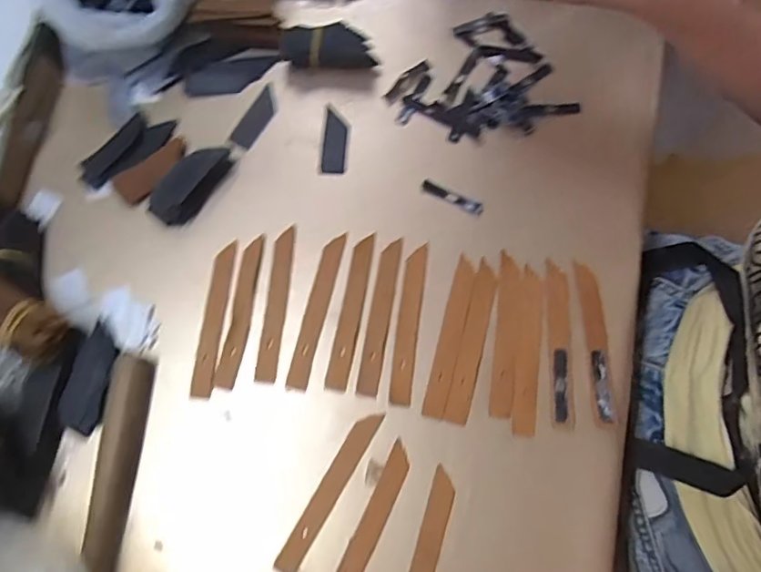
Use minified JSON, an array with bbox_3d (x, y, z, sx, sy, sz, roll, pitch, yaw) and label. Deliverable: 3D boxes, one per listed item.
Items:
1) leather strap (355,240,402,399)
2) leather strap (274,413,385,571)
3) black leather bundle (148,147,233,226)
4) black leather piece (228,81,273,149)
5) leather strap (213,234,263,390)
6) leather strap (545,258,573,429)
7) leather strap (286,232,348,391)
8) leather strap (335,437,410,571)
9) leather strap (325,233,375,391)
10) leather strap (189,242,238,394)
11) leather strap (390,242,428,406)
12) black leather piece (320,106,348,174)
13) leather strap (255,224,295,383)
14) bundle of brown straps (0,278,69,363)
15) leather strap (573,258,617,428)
[{"bbox_3d":[0.000,0.023,0.422,0.015,0.006,0.123,10,73,2],"label":"leather strap"},{"bbox_3d":[-0.037,0.146,0.388,0.017,0.007,0.123,30,75,8],"label":"leather strap"},{"bbox_3d":[-0.160,-0.088,0.451,0.033,0.020,0.077,35,76,10],"label":"black leather bundle"},{"bbox_3d":[-0.114,-0.151,0.483,0.024,0.008,0.061,28,76,7],"label":"black leather piece"},{"bbox_3d":[-0.112,0.019,0.429,0.018,0.005,0.121,9,73,2],"label":"leather strap"},{"bbox_3d":[0.135,0.043,0.407,0.016,0.006,0.123,3,73,0],"label":"leather strap"},{"bbox_3d":[-0.051,0.019,0.427,0.017,0.007,0.126,14,73,3],"label":"leather strap"},{"bbox_3d":[-0.008,0.171,0.380,0.017,0.004,0.121,26,74,7],"label":"leather strap"},{"bbox_3d":[-0.022,0.019,0.425,0.017,0.007,0.124,10,73,2],"label":"leather strap"},{"bbox_3d":[-0.133,0.025,0.430,0.017,0.009,0.124,5,73,1],"label":"leather strap"},{"bbox_3d":[0.022,0.028,0.417,0.016,0.004,0.125,7,73,2],"label":"leather strap"},{"bbox_3d":[-0.040,-0.126,0.470,0.021,0.005,0.060,3,73,0],"label":"black leather piece"},{"bbox_3d":[-0.083,0.014,0.431,0.015,0.007,0.124,5,73,1],"label":"leather strap"},{"bbox_3d":[-0.272,0.026,0.397,0.081,0.033,0.044,25,76,10],"label":"bundle of brown straps"},{"bbox_3d":[0.162,0.041,0.405,0.018,0.005,0.122,-1,73,-1],"label":"leather strap"}]

